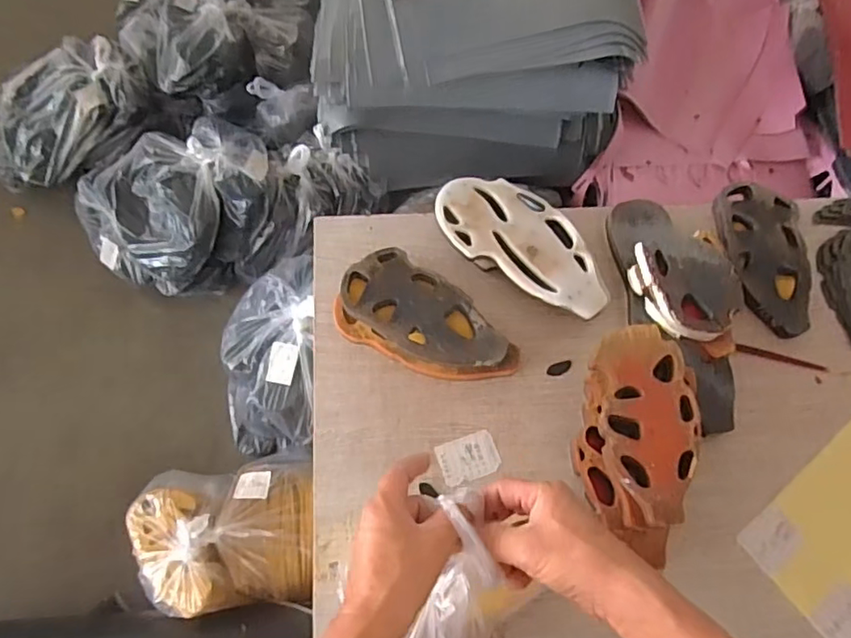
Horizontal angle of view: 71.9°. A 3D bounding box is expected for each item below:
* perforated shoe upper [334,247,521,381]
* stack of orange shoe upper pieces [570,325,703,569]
[{"bbox_3d":[0.006,0.004,0.722,0.232,0.053,0.119,23,68,8],"label":"perforated shoe upper"},{"bbox_3d":[0.232,0.137,0.651,0.121,0.101,0.236,9,67,2],"label":"stack of orange shoe upper pieces"}]

